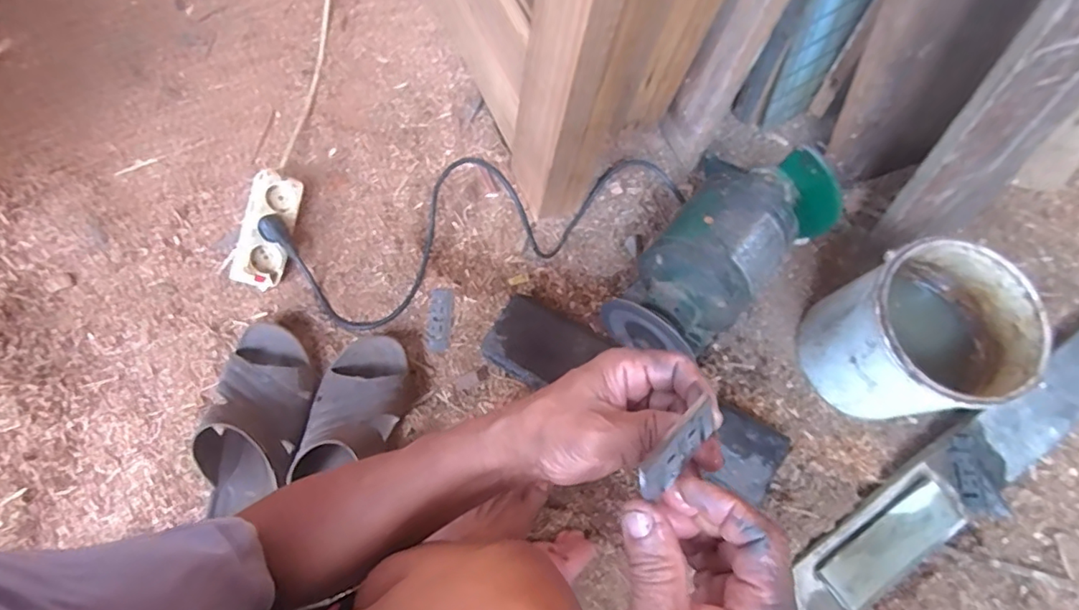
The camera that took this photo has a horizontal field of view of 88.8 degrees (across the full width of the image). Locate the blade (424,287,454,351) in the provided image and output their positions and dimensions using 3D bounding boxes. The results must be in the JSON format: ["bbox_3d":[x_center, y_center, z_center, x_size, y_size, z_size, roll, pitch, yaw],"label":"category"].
[{"bbox_3d":[-0.136,0.020,0.752,0.033,0.004,0.087,3,74,5],"label":"blade"}]

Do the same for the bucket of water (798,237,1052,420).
[{"bbox_3d":[0.439,0.042,0.648,0.177,0.181,0.170,0,68,0],"label":"bucket of water"}]

